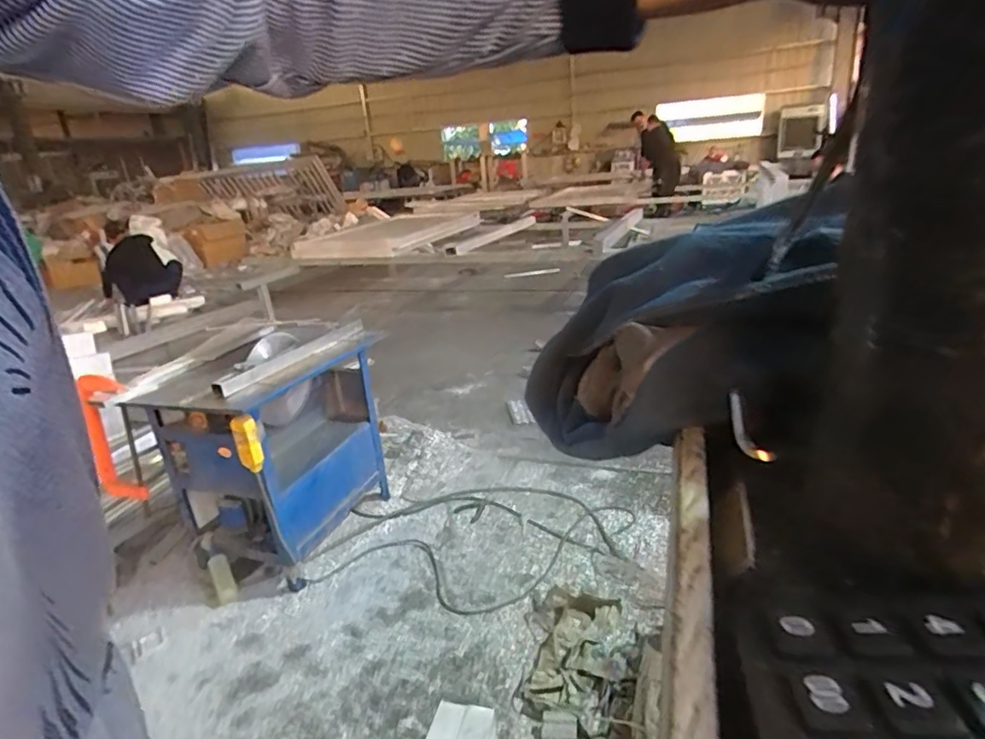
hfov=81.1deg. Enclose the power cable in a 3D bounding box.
[{"bbox_3d":[-0.039,0.540,1.838,0.944,0.028,0.573,-1,21,10],"label":"power cable"}]

